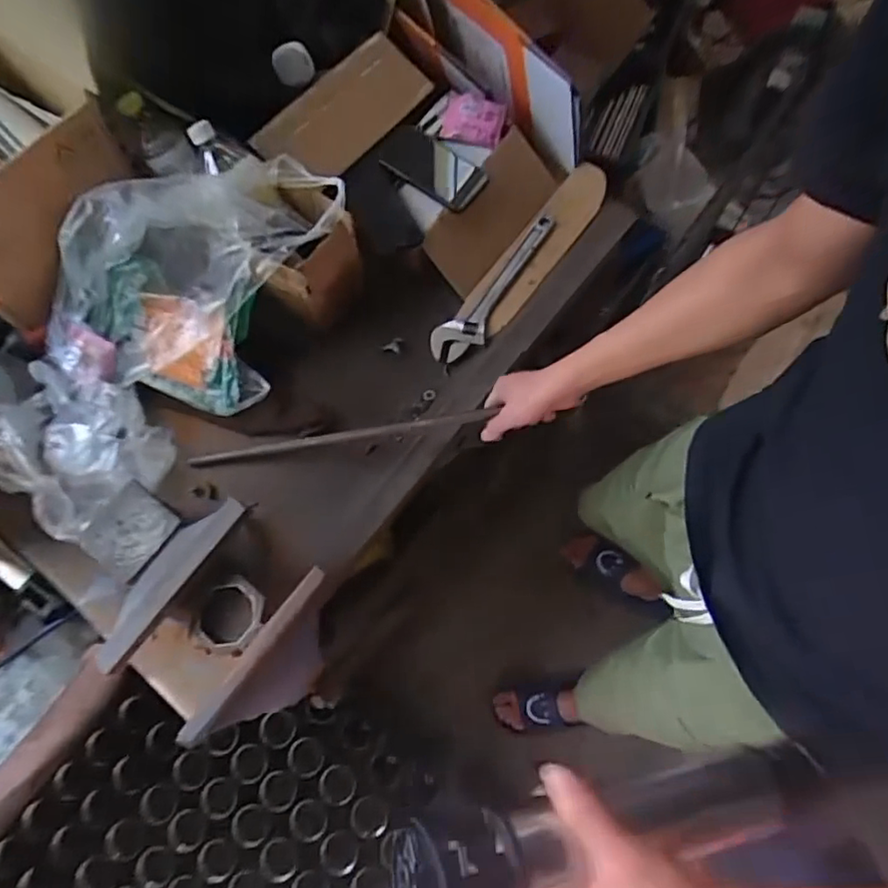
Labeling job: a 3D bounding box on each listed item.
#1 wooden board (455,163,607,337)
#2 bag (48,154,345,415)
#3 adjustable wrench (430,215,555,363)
[{"bbox_3d":[0.155,-0.311,0.941,0.080,0.017,0.343,39,78,3],"label":"wooden board"},{"bbox_3d":[-0.326,-0.217,0.791,0.255,0.225,0.392,34,76,13],"label":"bag"},{"bbox_3d":[0.087,-0.238,0.910,0.056,0.024,0.296,37,77,14],"label":"adjustable wrench"}]

